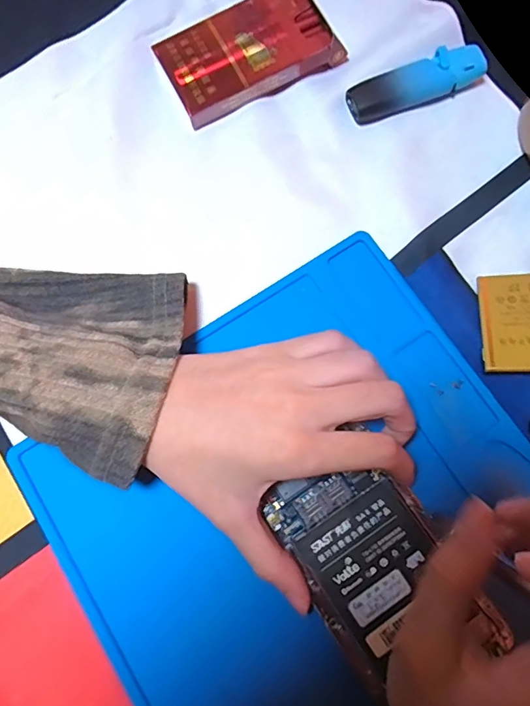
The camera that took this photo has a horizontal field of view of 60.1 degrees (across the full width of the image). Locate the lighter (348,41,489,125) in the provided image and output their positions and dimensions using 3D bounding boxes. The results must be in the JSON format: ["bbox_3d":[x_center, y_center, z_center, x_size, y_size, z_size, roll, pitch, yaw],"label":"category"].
[{"bbox_3d":[0.090,-0.161,0.275,0.080,0.015,0.024,-24,79,-4],"label":"lighter"}]

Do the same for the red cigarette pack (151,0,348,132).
[{"bbox_3d":[-0.010,-0.183,0.277,0.100,0.018,0.056,-26,79,-4],"label":"red cigarette pack"}]

